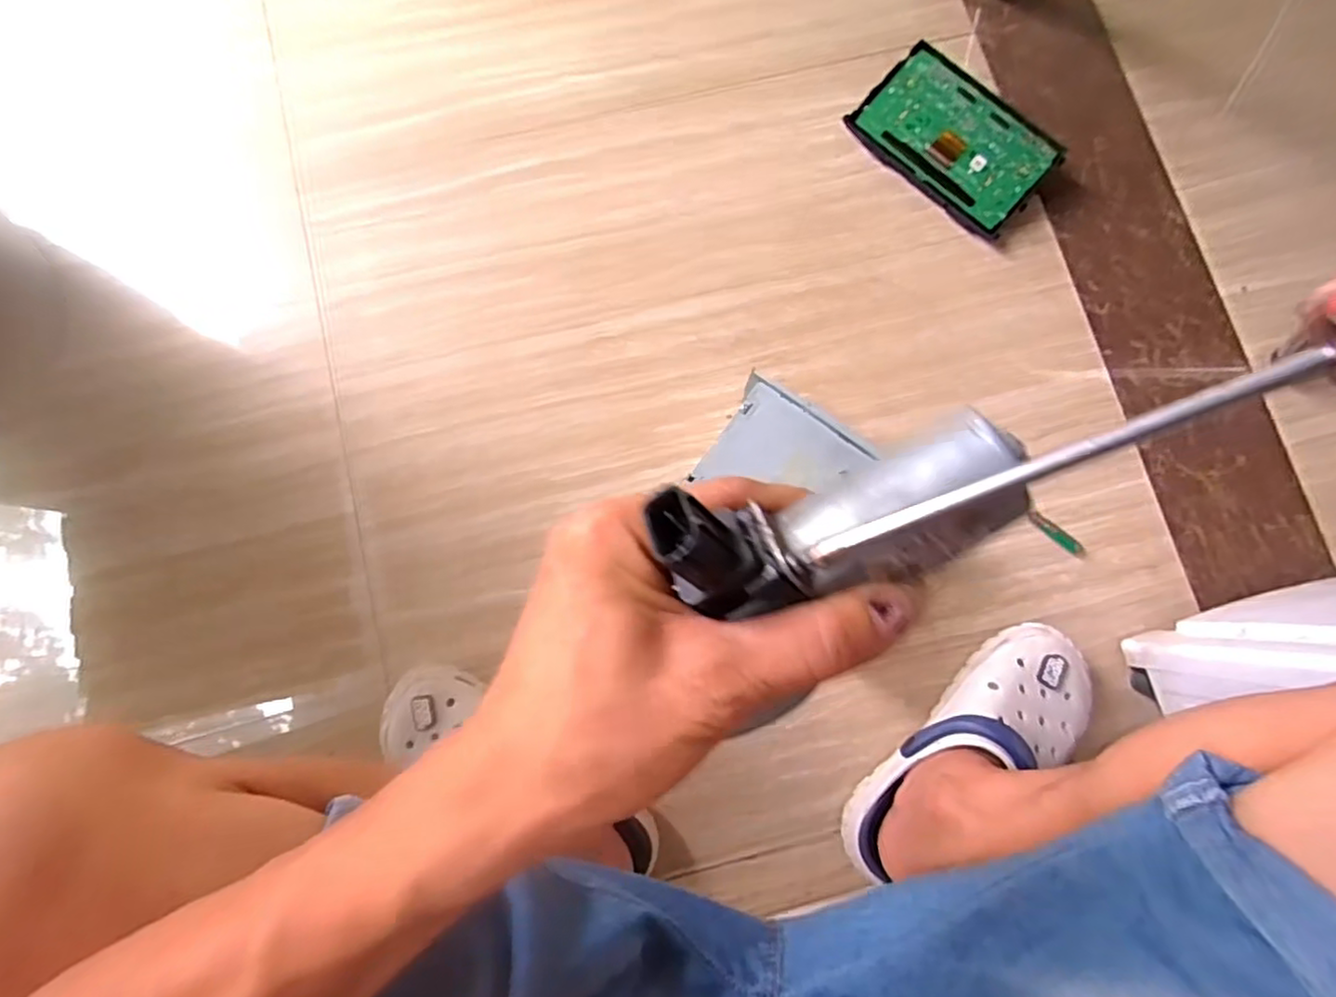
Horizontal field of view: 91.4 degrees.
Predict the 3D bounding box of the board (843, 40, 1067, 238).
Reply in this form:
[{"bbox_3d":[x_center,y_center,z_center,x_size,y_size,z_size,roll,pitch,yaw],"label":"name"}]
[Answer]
[{"bbox_3d":[0.293,-0.368,0.667,0.192,0.012,0.107,43,104,8],"label":"board"}]

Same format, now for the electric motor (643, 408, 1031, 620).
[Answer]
[{"bbox_3d":[0.046,0.007,0.177,0.096,0.032,0.036,-14,82,-2],"label":"electric motor"}]

